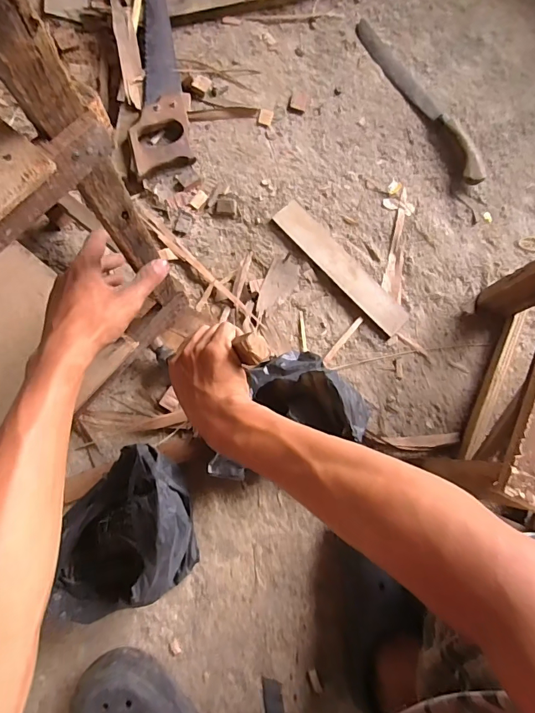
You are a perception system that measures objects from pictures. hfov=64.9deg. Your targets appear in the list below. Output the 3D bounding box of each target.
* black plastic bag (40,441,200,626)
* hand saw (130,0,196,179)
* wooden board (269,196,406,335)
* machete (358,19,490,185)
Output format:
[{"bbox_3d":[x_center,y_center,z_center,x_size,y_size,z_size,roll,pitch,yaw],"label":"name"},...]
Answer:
[{"bbox_3d":[-0.176,0.209,0.515,0.164,0.101,0.186,-6,82,-7],"label":"black plastic bag"},{"bbox_3d":[-0.185,-0.488,0.683,0.085,0.034,0.412,-7,83,-6],"label":"hand saw"},{"bbox_3d":[0.118,-0.142,0.669,0.051,0.016,0.259,-44,88,-9],"label":"wooden board"},{"bbox_3d":[0.269,-0.453,0.734,0.064,0.035,0.366,-30,85,-10],"label":"machete"}]

